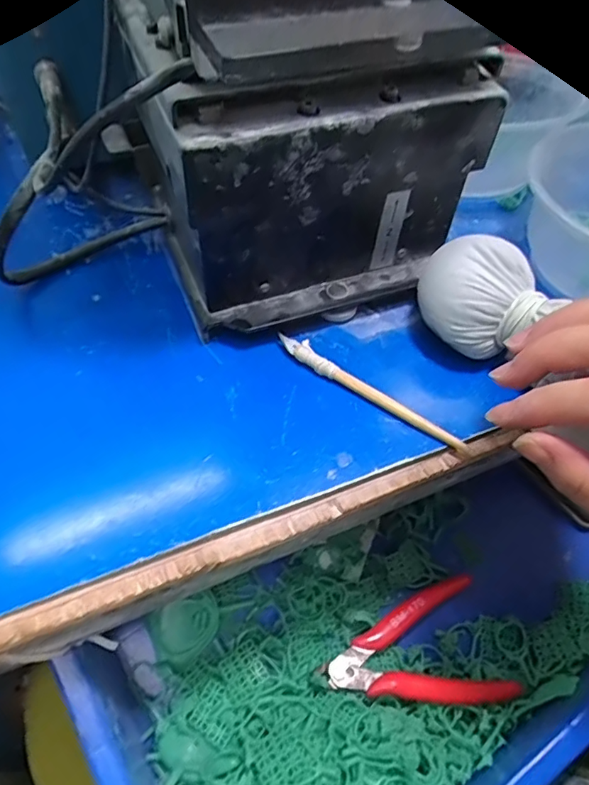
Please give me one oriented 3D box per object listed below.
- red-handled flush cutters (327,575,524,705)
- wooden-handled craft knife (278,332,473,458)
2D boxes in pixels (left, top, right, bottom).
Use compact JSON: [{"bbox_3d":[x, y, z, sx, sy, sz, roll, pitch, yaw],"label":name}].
[{"bbox_3d":[0.075,0.160,0.338,0.108,0.012,0.074,-7,55,-9],"label":"red-handled flush cutters"},{"bbox_3d":[0.039,0.001,0.280,0.114,0.008,0.014,36,60,20],"label":"wooden-handled craft knife"}]

